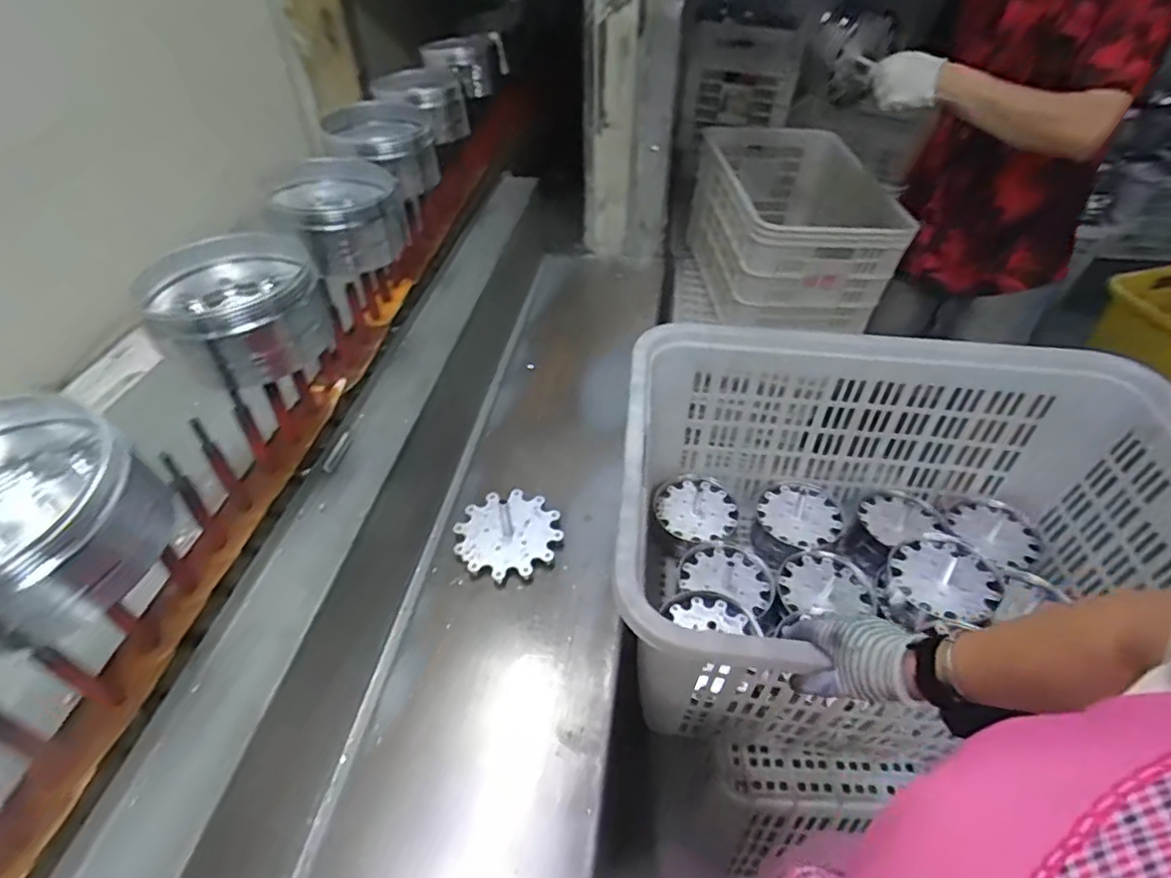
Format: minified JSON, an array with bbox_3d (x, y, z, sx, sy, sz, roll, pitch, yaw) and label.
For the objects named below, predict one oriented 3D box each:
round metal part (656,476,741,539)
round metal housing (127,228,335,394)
[{"bbox_3d":[0.219,0.136,1.194,0.156,0.020,0.155,-1,47,1],"label":"round metal part"},{"bbox_3d":[-0.361,-0.141,0.625,0.144,0.098,0.149,-36,56,-28],"label":"round metal housing"}]

